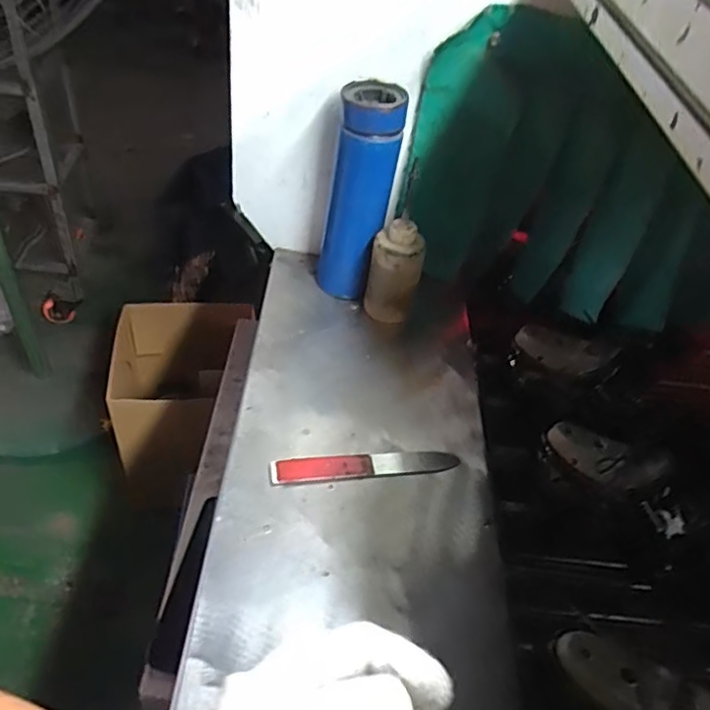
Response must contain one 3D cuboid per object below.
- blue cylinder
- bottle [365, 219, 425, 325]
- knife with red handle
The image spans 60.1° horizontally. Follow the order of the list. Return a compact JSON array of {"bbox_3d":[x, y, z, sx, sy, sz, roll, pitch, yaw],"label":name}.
[{"bbox_3d":[0.003,-0.163,0.643,0.073,0.215,0.067,6,45,-1],"label":"blue cylinder"},{"bbox_3d":[0.040,-0.083,0.647,0.052,0.111,0.040,10,45,3],"label":"bottle"},{"bbox_3d":[0.010,0.097,0.533,0.162,0.007,0.025,-2,46,-9],"label":"knife with red handle"}]

